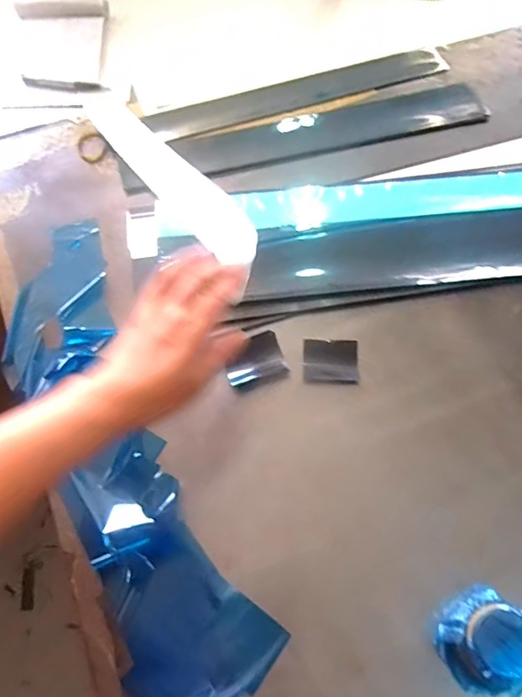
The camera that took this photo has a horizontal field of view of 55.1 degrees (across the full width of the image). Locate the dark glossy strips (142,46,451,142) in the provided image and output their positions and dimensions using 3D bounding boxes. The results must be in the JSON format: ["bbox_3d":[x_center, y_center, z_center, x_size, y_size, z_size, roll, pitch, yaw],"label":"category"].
[{"bbox_3d":[0.053,-0.355,0.699,0.416,0.018,0.066,-15,67,-7],"label":"dark glossy strips"}]

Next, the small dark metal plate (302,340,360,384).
[{"bbox_3d":[0.075,0.013,0.537,0.058,0.005,0.044,2,66,0],"label":"small dark metal plate"}]

